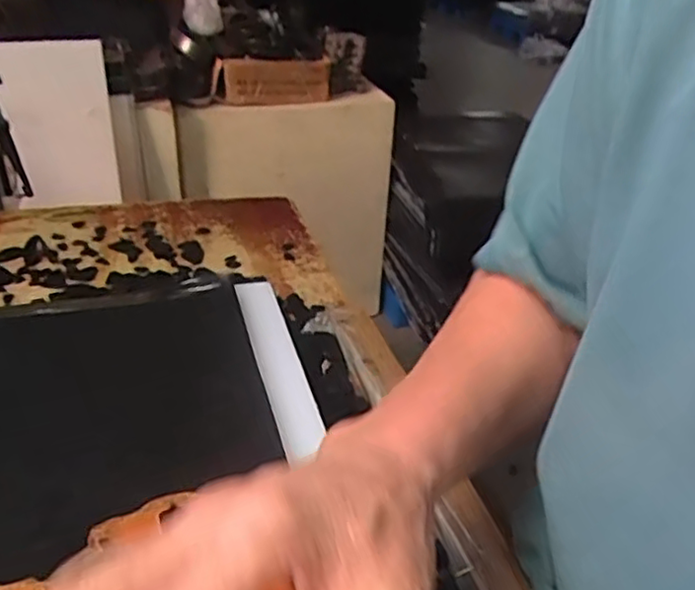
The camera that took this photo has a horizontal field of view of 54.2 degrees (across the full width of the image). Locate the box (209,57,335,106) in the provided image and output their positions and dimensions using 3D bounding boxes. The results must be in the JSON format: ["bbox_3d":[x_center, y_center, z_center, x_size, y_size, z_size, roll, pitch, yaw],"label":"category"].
[{"bbox_3d":[-0.183,-0.542,1.726,0.310,0.105,0.077,-18,37,-27],"label":"box"}]

